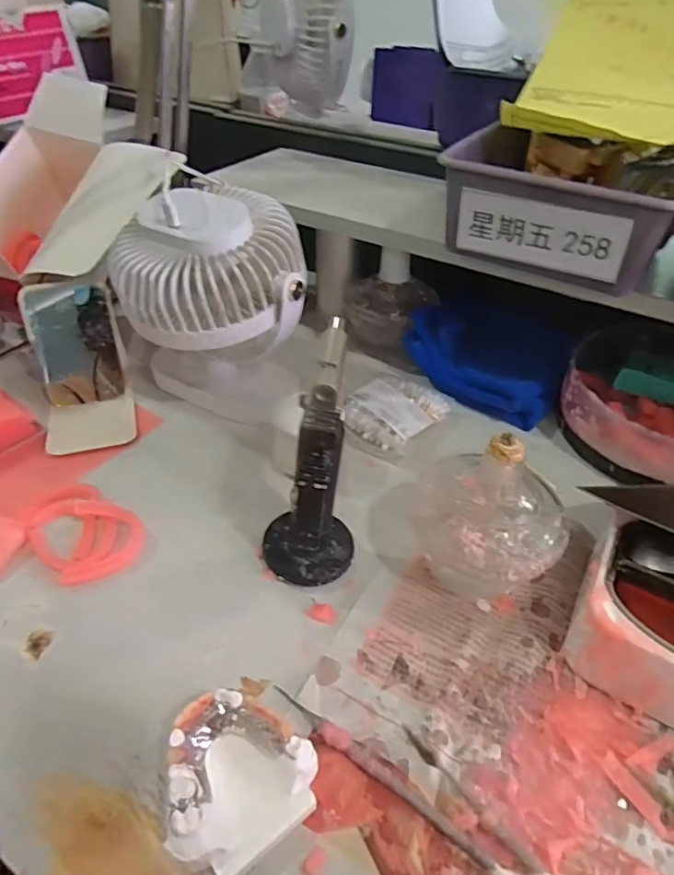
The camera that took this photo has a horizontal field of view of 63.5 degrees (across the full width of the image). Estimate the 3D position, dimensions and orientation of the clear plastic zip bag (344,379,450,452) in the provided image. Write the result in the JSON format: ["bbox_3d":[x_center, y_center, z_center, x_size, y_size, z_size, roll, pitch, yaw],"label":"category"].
[{"bbox_3d":[0.051,-0.024,0.460,0.061,0.024,0.085,29,49,28],"label":"clear plastic zip bag"}]

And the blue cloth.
[{"bbox_3d":[0.129,-0.072,0.484,0.135,0.063,0.078,25,47,24],"label":"blue cloth"}]

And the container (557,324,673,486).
[{"bbox_3d":[0.284,-0.026,0.451,0.162,0.055,0.178,1,42,-1],"label":"container"}]

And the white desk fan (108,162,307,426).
[{"bbox_3d":[-0.093,-0.098,0.437,0.137,0.162,0.117,-10,43,-12],"label":"white desk fan"}]

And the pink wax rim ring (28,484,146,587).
[{"bbox_3d":[-0.167,0.060,0.360,0.076,0.017,0.058,32,50,30],"label":"pink wax rim ring"}]

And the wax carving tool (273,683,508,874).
[{"bbox_3d":[0.056,0.183,0.251,0.216,0.010,0.014,27,48,25],"label":"wax carving tool"}]

